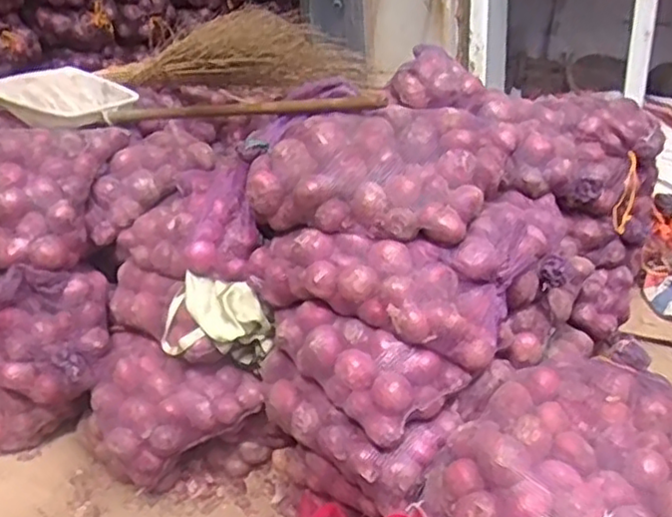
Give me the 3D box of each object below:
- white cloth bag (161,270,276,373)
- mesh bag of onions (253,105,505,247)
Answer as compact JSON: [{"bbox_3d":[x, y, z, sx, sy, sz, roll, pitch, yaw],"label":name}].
[{"bbox_3d":[-0.330,0.194,1.815,0.301,0.240,0.146,10,32,26],"label":"white cloth bag"},{"bbox_3d":[0.095,-0.222,1.601,0.540,0.190,0.373,8,31,23],"label":"mesh bag of onions"}]

